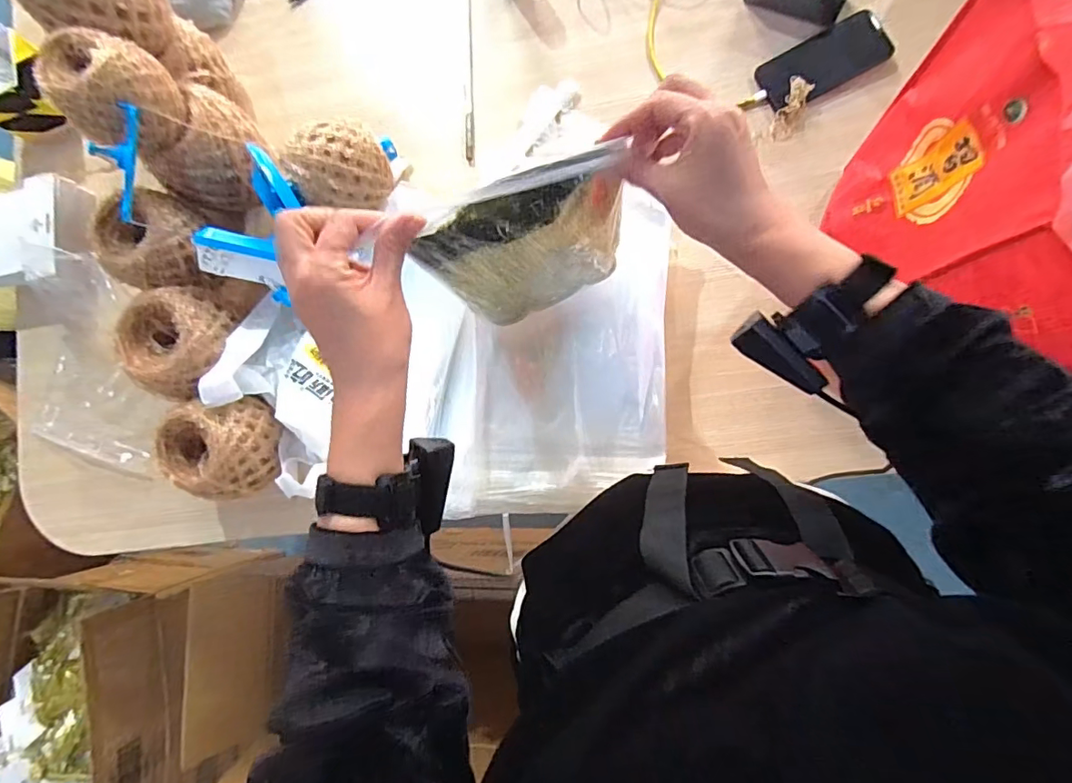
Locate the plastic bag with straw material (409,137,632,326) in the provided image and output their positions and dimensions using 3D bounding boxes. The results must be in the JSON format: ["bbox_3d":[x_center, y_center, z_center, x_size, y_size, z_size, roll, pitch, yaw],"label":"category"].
[{"bbox_3d":[-0.004,-0.125,0.468,0.169,0.192,0.044,-23,82,6],"label":"plastic bag with straw material"}]

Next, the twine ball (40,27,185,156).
[{"bbox_3d":[-0.510,-0.364,0.631,0.110,0.095,0.124,33,90,10],"label":"twine ball"}]

